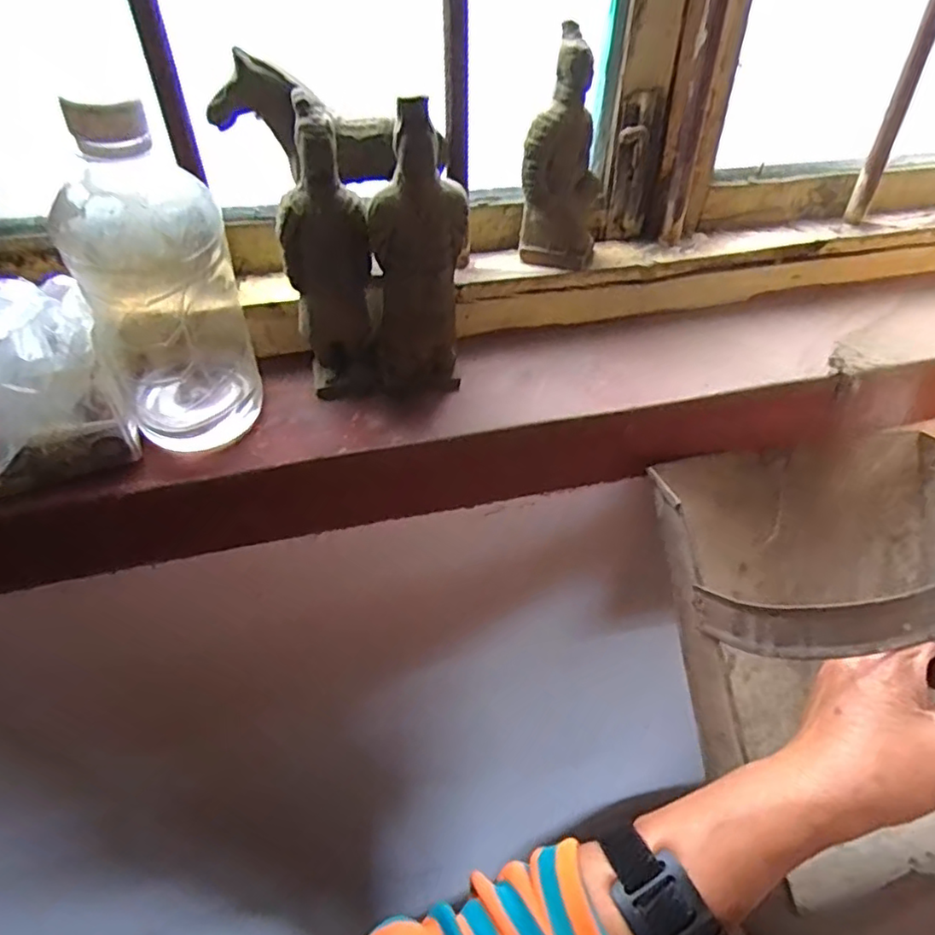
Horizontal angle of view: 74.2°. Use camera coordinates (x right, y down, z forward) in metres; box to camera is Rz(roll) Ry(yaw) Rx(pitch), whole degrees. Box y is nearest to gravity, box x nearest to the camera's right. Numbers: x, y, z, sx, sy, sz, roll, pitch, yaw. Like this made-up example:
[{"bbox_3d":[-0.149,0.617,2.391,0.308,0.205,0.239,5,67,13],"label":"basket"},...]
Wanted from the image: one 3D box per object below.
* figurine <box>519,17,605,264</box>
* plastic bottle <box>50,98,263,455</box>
[{"bbox_3d":[0.063,-0.195,0.391,0.048,0.120,0.053,10,44,11],"label":"figurine"},{"bbox_3d":[-0.150,-0.078,0.314,0.072,0.179,0.073,-22,47,-22],"label":"plastic bottle"}]

